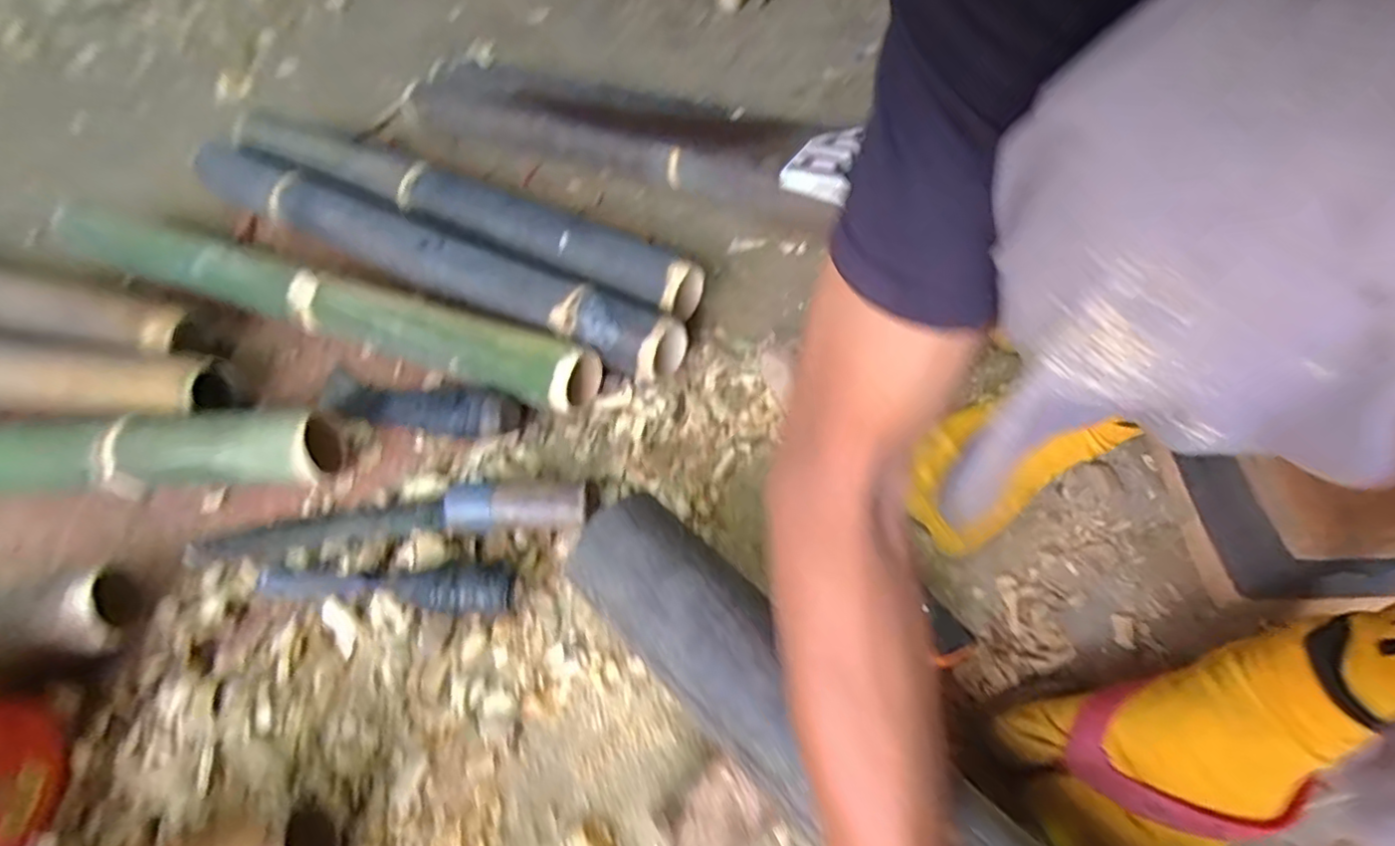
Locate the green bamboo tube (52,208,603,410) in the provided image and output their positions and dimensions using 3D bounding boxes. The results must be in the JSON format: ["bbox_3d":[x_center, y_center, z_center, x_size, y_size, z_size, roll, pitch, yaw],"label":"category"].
[{"bbox_3d":[-0.384,-0.124,0.649,0.636,0.063,0.057,18,58,17],"label":"green bamboo tube"}]

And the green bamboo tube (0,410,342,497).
[{"bbox_3d":[-0.622,0.032,0.552,0.660,0.064,0.063,-2,54,3],"label":"green bamboo tube"}]

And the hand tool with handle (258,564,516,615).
[{"bbox_3d":[-0.223,0.113,0.479,0.194,0.031,0.038,3,55,7],"label":"hand tool with handle"}]

